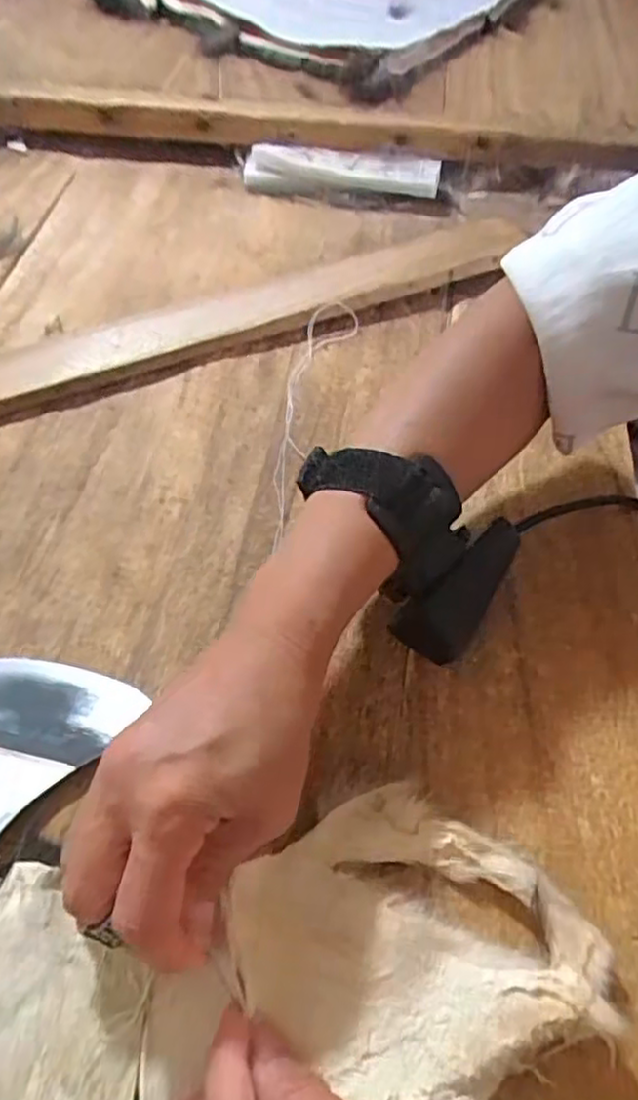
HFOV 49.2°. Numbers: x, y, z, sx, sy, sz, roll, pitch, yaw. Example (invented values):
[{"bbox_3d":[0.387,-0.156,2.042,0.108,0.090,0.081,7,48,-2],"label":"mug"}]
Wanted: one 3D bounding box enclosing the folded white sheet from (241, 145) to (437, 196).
[{"bbox_3d":[0.017,-0.294,0.551,0.150,0.031,0.035,7,56,1],"label":"folded white sheet"}]

